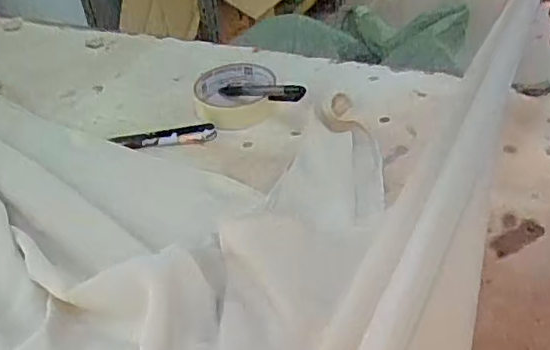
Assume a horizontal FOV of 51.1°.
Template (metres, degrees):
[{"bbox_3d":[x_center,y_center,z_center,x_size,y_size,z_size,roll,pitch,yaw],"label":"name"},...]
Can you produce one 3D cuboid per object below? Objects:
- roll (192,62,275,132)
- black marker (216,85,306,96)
[{"bbox_3d":[-0.040,-0.081,0.583,0.078,0.033,0.086,-8,38,0],"label":"roll"},{"bbox_3d":[-0.015,-0.081,0.548,0.019,0.013,0.132,-28,21,-26],"label":"black marker"}]

